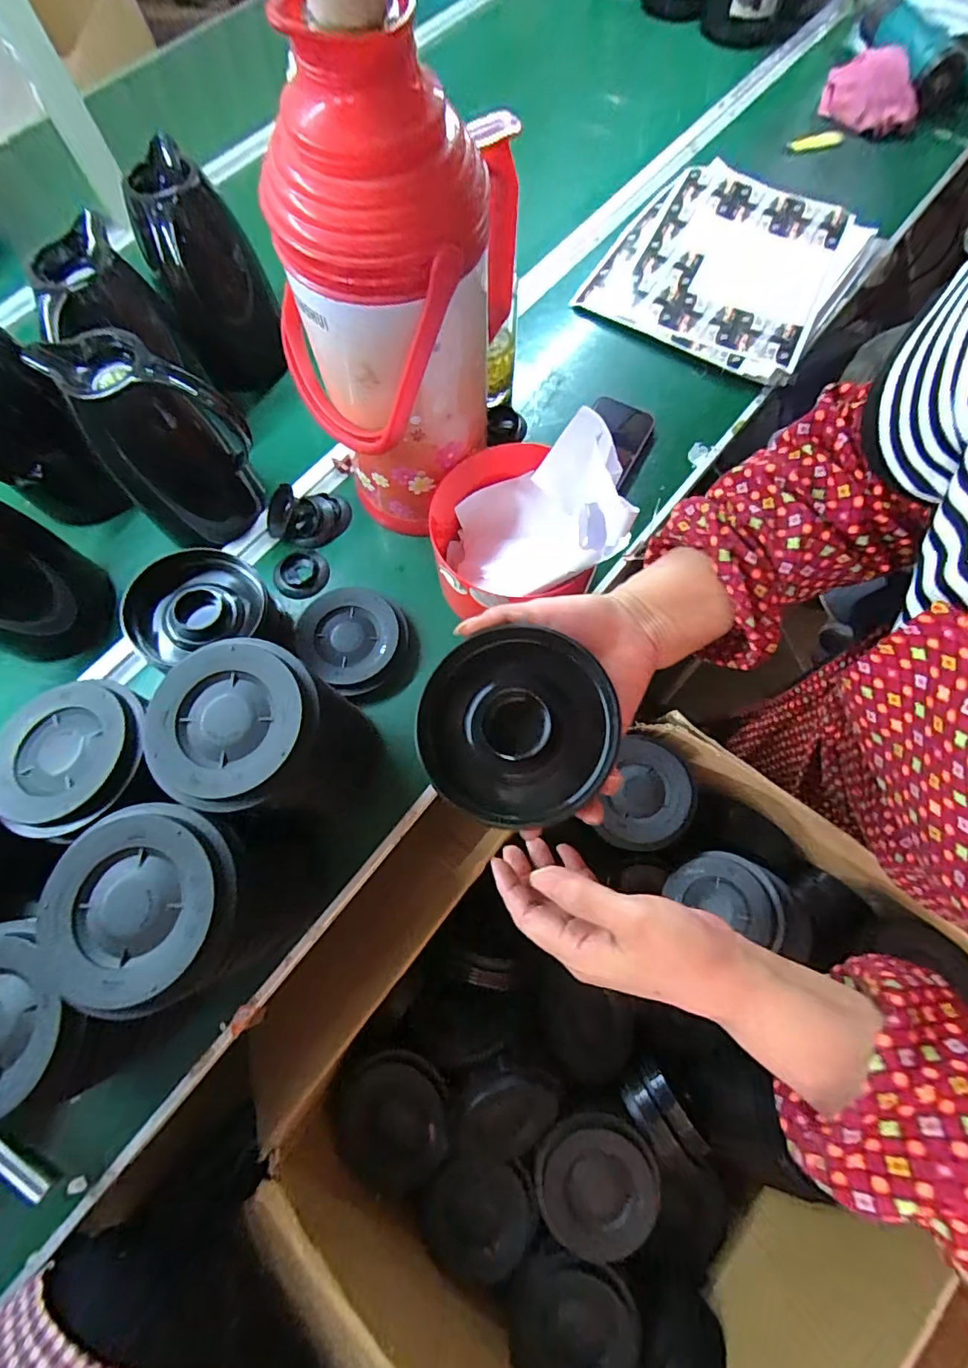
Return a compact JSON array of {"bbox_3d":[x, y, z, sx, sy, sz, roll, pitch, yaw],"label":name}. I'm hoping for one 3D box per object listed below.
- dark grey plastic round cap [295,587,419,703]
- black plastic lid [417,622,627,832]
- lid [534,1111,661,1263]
[{"bbox_3d":[-0.136,-0.044,0.551,0.115,0.036,0.136,-38,75,-11],"label":"dark grey plastic round cap"},{"bbox_3d":[0.018,0.026,0.327,0.118,0.038,0.119,0,72,1],"label":"black plastic lid"},{"bbox_3d":[0.111,0.506,0.524,0.115,0.022,0.117,0,72,1],"label":"lid"}]

